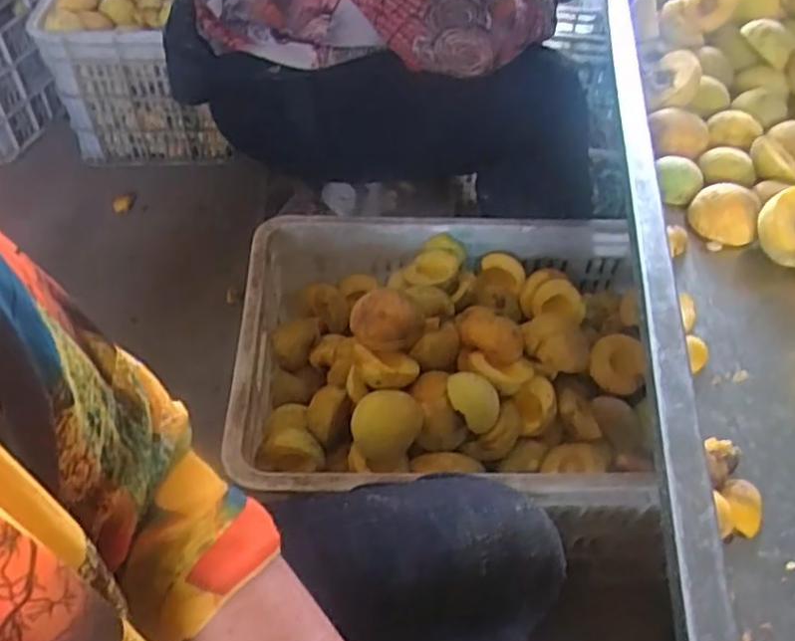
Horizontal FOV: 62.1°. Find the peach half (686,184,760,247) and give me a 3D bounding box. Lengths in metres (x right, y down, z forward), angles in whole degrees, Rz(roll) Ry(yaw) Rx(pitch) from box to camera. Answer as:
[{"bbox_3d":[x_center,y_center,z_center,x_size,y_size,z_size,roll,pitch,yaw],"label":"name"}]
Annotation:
[{"bbox_3d":[0.313,-0.101,0.636,0.058,0.034,0.059,10,50,7],"label":"peach half"}]

